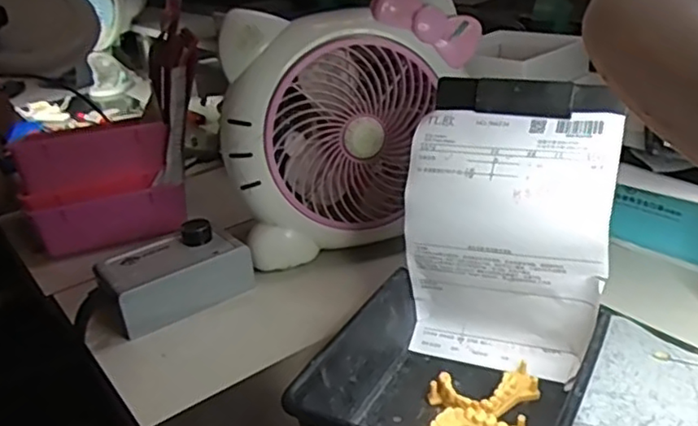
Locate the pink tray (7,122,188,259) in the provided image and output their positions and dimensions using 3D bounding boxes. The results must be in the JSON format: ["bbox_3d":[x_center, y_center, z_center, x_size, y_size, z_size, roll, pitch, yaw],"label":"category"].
[{"bbox_3d":[-0.265,-0.031,0.707,0.164,0.160,0.043,-16,46,-28],"label":"pink tray"}]

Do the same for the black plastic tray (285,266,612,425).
[{"bbox_3d":[0.069,0.120,0.429,0.158,0.068,0.164,10,30,30],"label":"black plastic tray"}]

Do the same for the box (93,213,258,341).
[{"bbox_3d":[-0.165,0.059,0.619,0.134,0.055,0.073,-19,29,-27],"label":"box"}]

